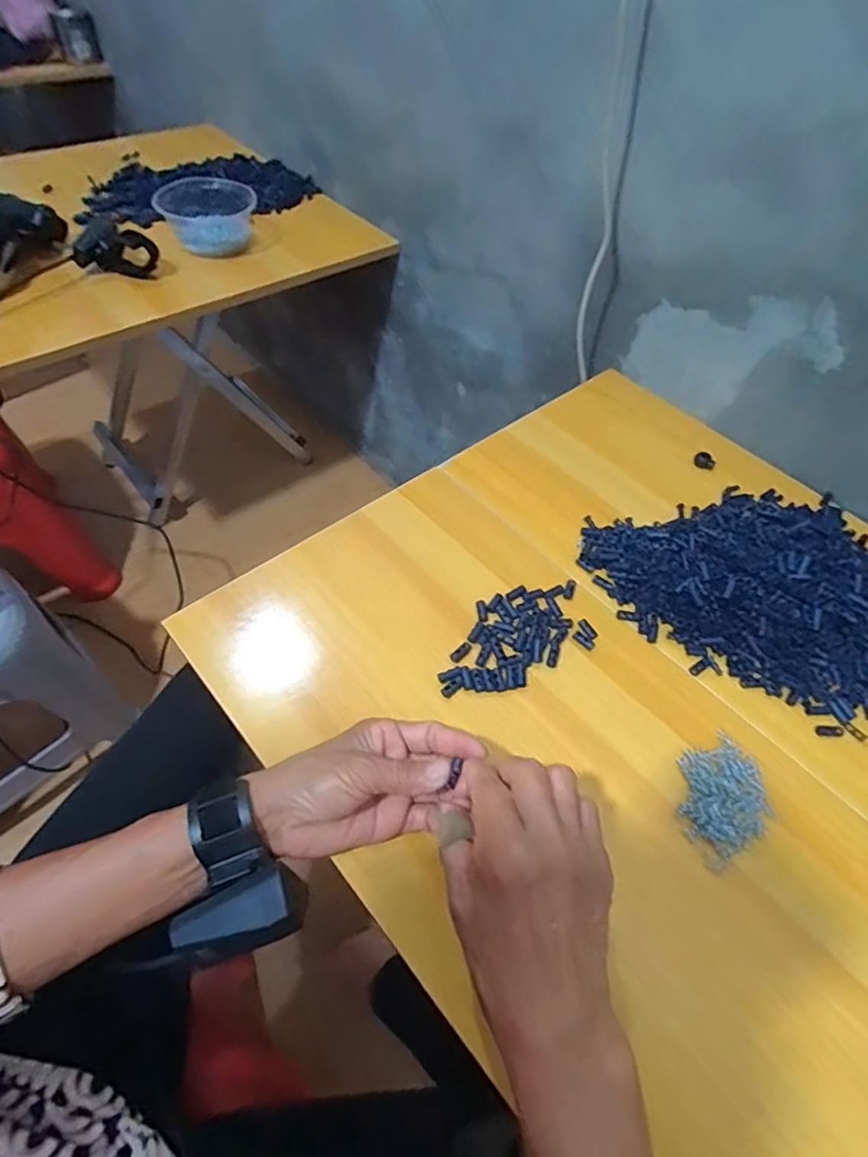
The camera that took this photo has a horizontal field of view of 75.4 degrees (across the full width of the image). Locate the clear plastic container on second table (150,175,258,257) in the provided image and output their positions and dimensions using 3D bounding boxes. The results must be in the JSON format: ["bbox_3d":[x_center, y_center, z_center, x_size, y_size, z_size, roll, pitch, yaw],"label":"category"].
[{"bbox_3d":[-0.323,-0.519,0.807,0.133,0.056,0.128,-16,56,-16],"label":"clear plastic container on second table"}]

